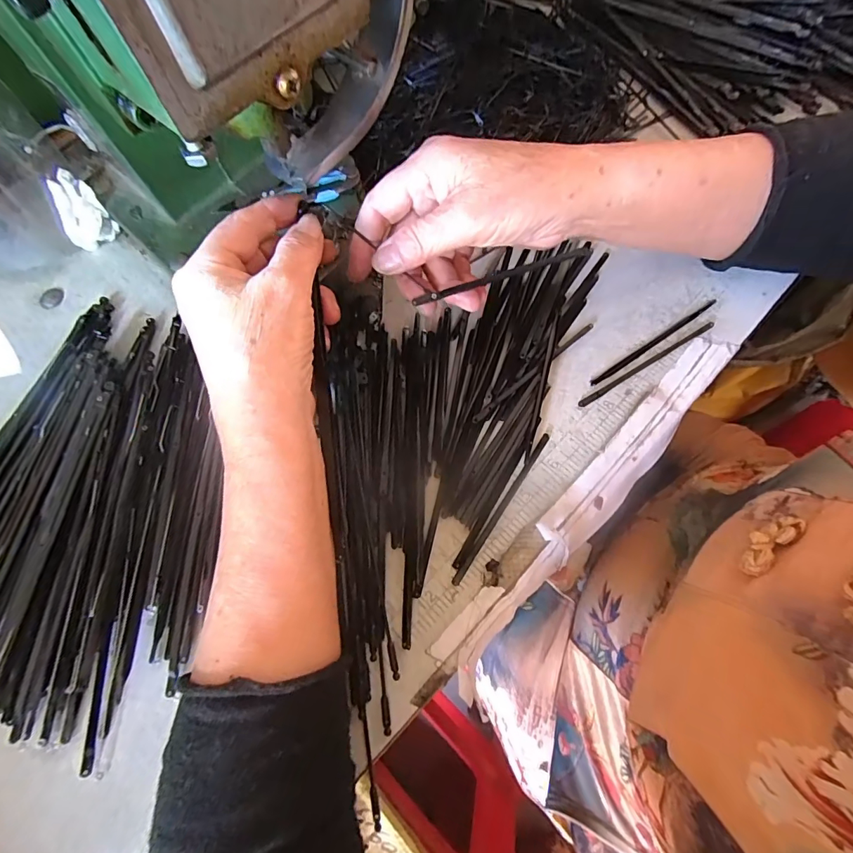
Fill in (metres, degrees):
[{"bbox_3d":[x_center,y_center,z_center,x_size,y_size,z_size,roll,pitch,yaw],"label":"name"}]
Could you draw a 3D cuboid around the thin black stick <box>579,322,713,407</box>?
[{"bbox_3d":[0.135,-0.038,0.273,0.099,0.004,0.004,-30,74,-7],"label":"thin black stick"}]

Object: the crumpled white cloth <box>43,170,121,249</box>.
[{"bbox_3d":[-0.256,-0.158,0.327,0.034,0.037,0.030,-37,72,-9],"label":"crumpled white cloth"}]

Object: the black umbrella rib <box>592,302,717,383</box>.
[{"bbox_3d":[0.143,-0.053,0.277,0.100,0.004,0.004,-32,75,-8],"label":"black umbrella rib"}]

